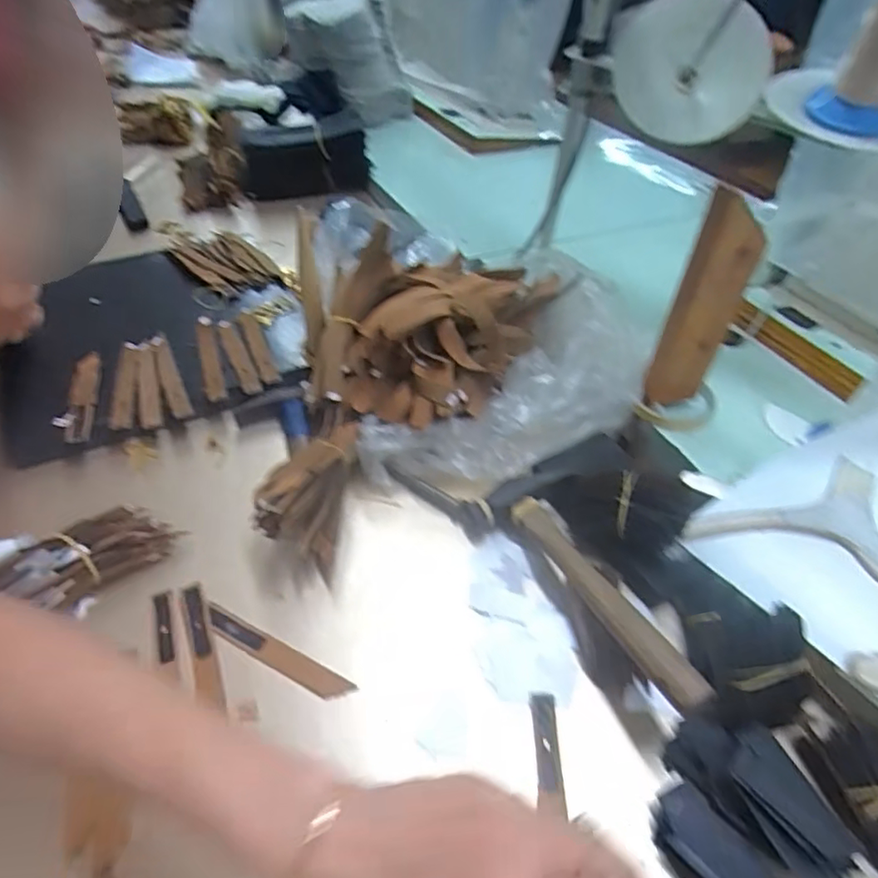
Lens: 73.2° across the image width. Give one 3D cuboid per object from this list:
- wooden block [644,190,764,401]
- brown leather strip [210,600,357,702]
[{"bbox_3d":[0.216,-0.106,0.483,0.051,0.186,0.022,1,45,-2],"label":"wooden block"},{"bbox_3d":[-0.113,0.148,0.408,0.120,0.004,0.019,20,48,17],"label":"brown leather strip"}]

